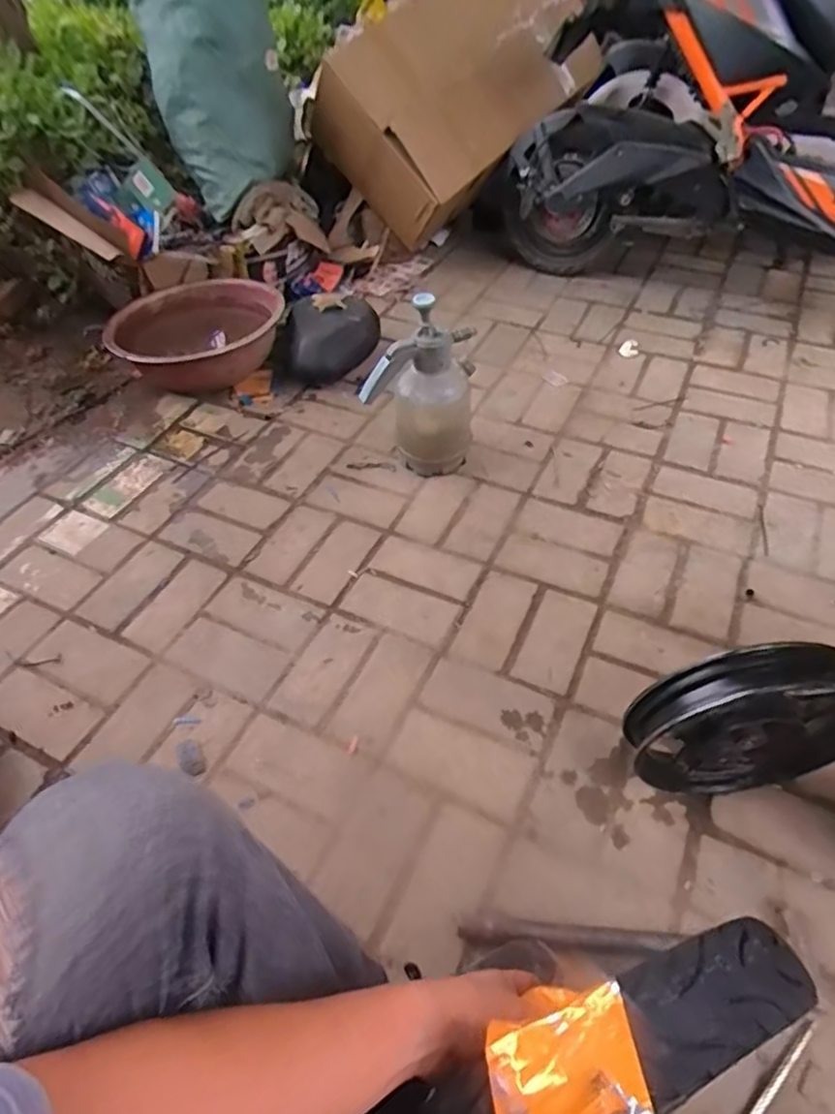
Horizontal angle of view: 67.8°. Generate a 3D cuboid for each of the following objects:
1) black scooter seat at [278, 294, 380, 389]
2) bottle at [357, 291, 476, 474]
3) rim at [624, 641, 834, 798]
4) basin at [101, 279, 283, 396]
[{"bbox_3d":[-0.229,-0.528,1.503,0.249,0.113,0.211,-35,56,-24],"label":"black scooter seat"},{"bbox_3d":[0.004,-0.313,1.160,0.190,0.310,0.128,5,49,7],"label":"bottle"},{"bbox_3d":[0.382,0.198,0.728,0.273,0.240,0.066,-4,49,0],"label":"rim"},{"bbox_3d":[-0.521,-0.527,1.515,0.390,0.168,0.378,0,49,0],"label":"basin"}]

